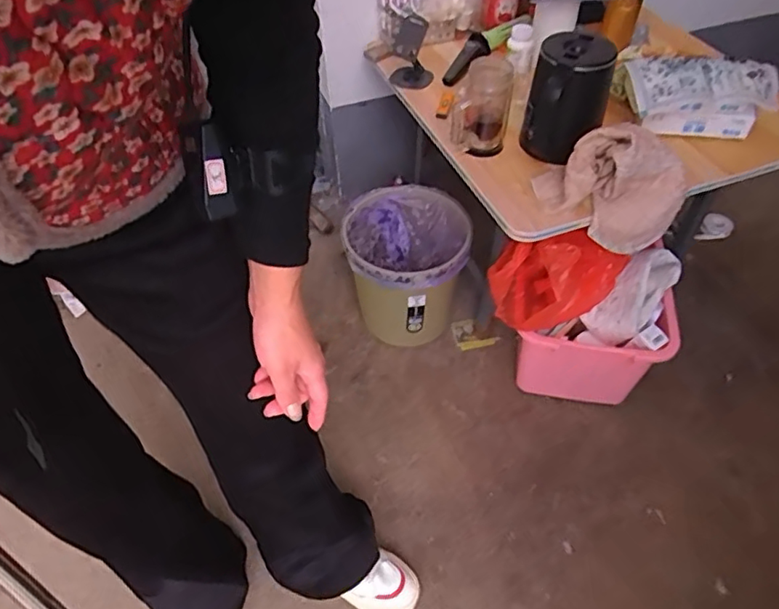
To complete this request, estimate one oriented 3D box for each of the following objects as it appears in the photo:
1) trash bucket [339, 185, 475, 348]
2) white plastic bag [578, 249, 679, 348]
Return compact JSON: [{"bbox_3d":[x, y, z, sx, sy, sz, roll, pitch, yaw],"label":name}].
[{"bbox_3d":[0.034,-0.080,1.279,0.249,0.269,0.272,-1,48,1],"label":"trash bucket"},{"bbox_3d":[0.464,-0.023,1.081,0.093,0.065,0.218,40,85,24],"label":"white plastic bag"}]

